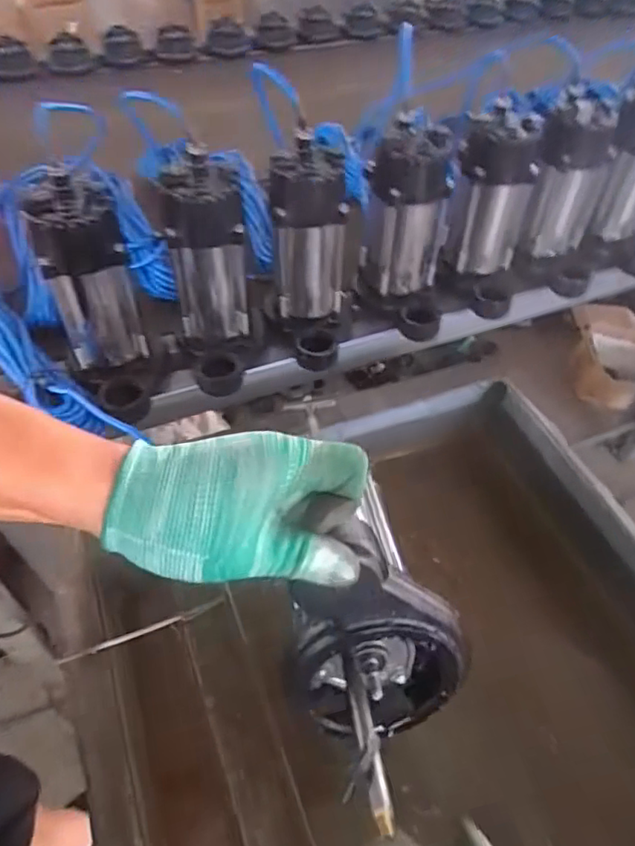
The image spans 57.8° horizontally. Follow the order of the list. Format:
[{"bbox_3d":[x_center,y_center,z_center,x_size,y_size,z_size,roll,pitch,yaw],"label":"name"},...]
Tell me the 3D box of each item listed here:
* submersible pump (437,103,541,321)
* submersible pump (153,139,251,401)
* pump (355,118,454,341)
[{"bbox_3d":[0.239,-0.274,0.799,0.128,0.253,0.114,25,53,18],"label":"submersible pump"},{"bbox_3d":[-0.128,-0.169,0.682,0.092,0.227,0.142,-6,50,-8],"label":"submersible pump"},{"bbox_3d":[0.116,-0.234,0.761,0.109,0.250,0.138,3,50,0],"label":"pump"}]

